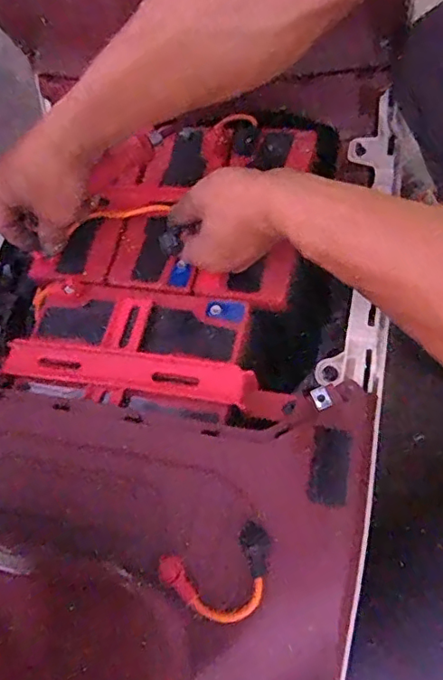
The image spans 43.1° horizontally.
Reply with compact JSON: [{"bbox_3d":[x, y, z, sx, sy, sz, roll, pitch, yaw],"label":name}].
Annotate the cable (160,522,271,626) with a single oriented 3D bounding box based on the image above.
[{"bbox_3d":[0.000,0.144,0.340,0.068,0.012,0.047,-20,69,-7],"label":"cable"}]

